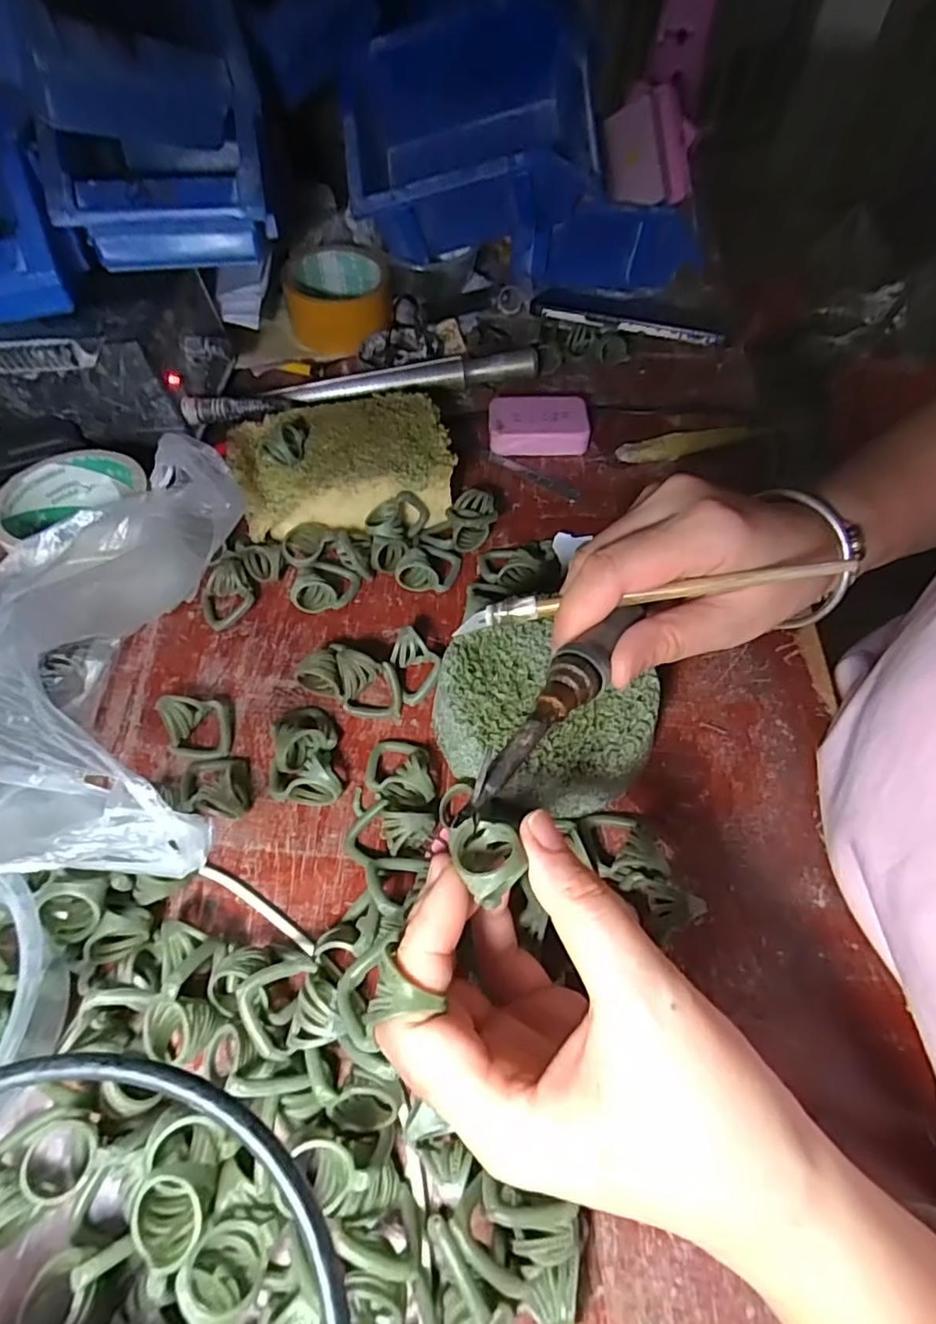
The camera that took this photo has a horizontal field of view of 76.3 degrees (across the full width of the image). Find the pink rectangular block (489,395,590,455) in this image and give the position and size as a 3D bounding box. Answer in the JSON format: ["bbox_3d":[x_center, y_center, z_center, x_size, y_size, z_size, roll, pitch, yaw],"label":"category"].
[{"bbox_3d":[0.051,-0.173,0.435,0.069,0.022,0.041,0,57,-1],"label":"pink rectangular block"}]

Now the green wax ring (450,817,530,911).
[{"bbox_3d":[0.006,0.062,0.191,0.021,0.017,0.029,-5,57,-4],"label":"green wax ring"}]

